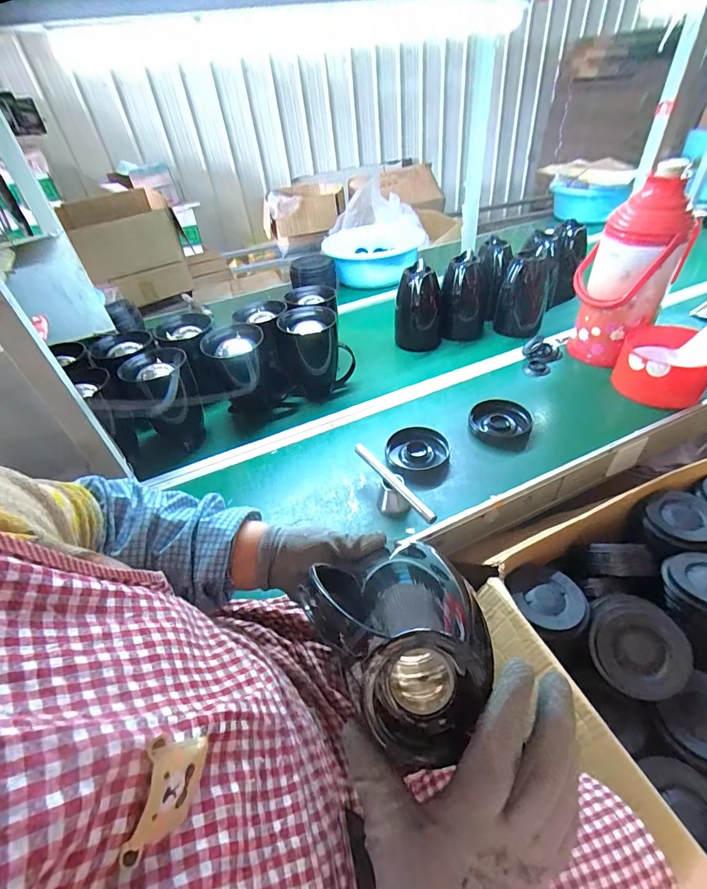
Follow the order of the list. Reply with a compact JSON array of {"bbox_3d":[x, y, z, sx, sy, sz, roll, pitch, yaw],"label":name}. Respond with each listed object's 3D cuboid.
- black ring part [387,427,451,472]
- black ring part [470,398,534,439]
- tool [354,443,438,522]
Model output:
[{"bbox_3d":[0.123,0.009,0.774,0.116,0.033,0.092,0,40,7],"label":"black ring part"},{"bbox_3d":[0.307,-0.056,0.841,0.119,0.030,0.119,12,43,20],"label":"black ring part"},{"bbox_3d":[0.064,0.086,0.678,0.046,0.065,0.192,-22,43,-19],"label":"tool"}]

